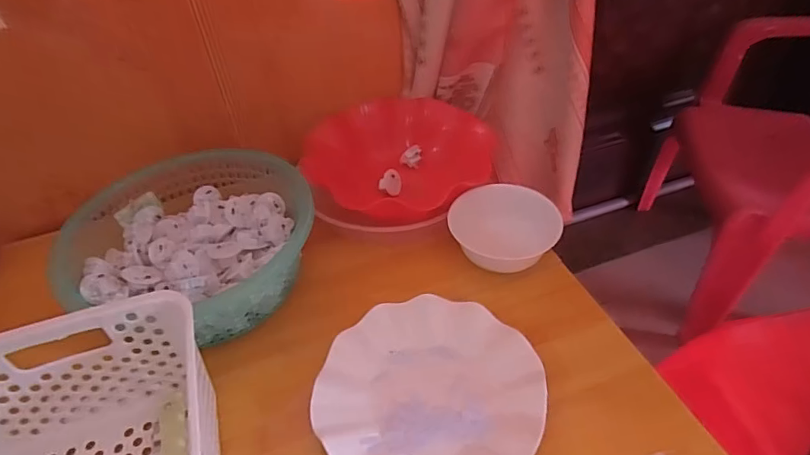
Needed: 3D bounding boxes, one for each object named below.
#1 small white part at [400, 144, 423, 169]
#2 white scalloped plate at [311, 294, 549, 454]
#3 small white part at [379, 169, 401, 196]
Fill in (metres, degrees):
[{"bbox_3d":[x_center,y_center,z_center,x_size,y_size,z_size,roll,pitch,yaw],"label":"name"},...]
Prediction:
[{"bbox_3d":[0.009,-0.096,0.668,0.024,0.029,0.013,16,12,-12],"label":"small white part"},{"bbox_3d":[0.020,0.140,0.418,0.181,0.022,0.177,-2,44,2],"label":"white scalloped plate"},{"bbox_3d":[-0.019,-0.056,0.624,0.028,0.021,0.028,-4,44,0],"label":"small white part"}]

